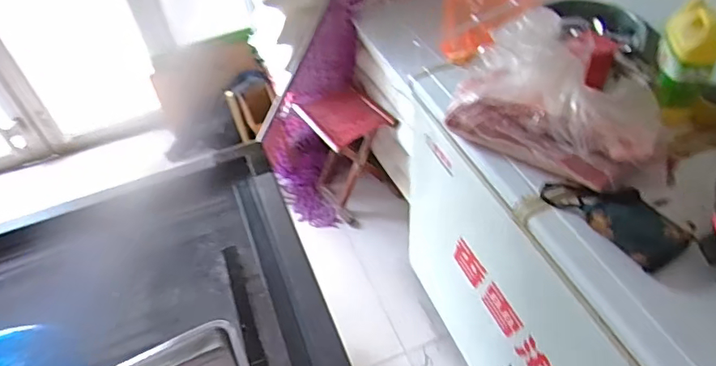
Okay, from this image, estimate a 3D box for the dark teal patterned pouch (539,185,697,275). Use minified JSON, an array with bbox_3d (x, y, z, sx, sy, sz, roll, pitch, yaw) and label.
[{"bbox_3d":[0.440,0.051,0.861,0.097,0.021,0.227,-46,52,0],"label":"dark teal patterned pouch"}]

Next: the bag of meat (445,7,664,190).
[{"bbox_3d":[0.365,-0.166,0.944,0.396,0.188,0.189,27,54,29],"label":"bag of meat"}]

